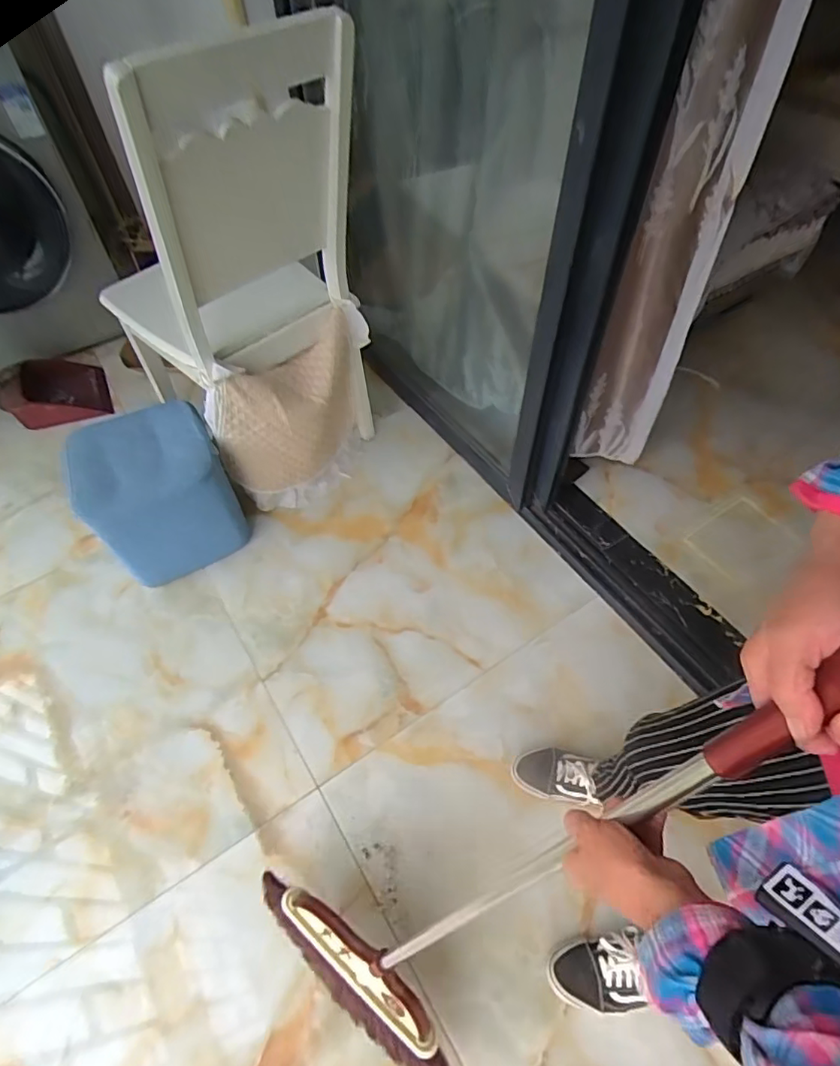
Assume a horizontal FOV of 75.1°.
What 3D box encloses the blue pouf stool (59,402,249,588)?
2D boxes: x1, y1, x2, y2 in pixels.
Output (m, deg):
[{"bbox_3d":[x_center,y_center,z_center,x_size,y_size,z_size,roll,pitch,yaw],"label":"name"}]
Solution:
[{"bbox_3d":[-0.596,-0.080,1.269,0.304,0.300,0.285,-25,57,-15],"label":"blue pouf stool"}]

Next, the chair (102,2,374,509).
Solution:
[{"bbox_3d":[-0.398,-0.517,1.199,0.395,0.909,0.487,-39,62,-22],"label":"chair"}]

